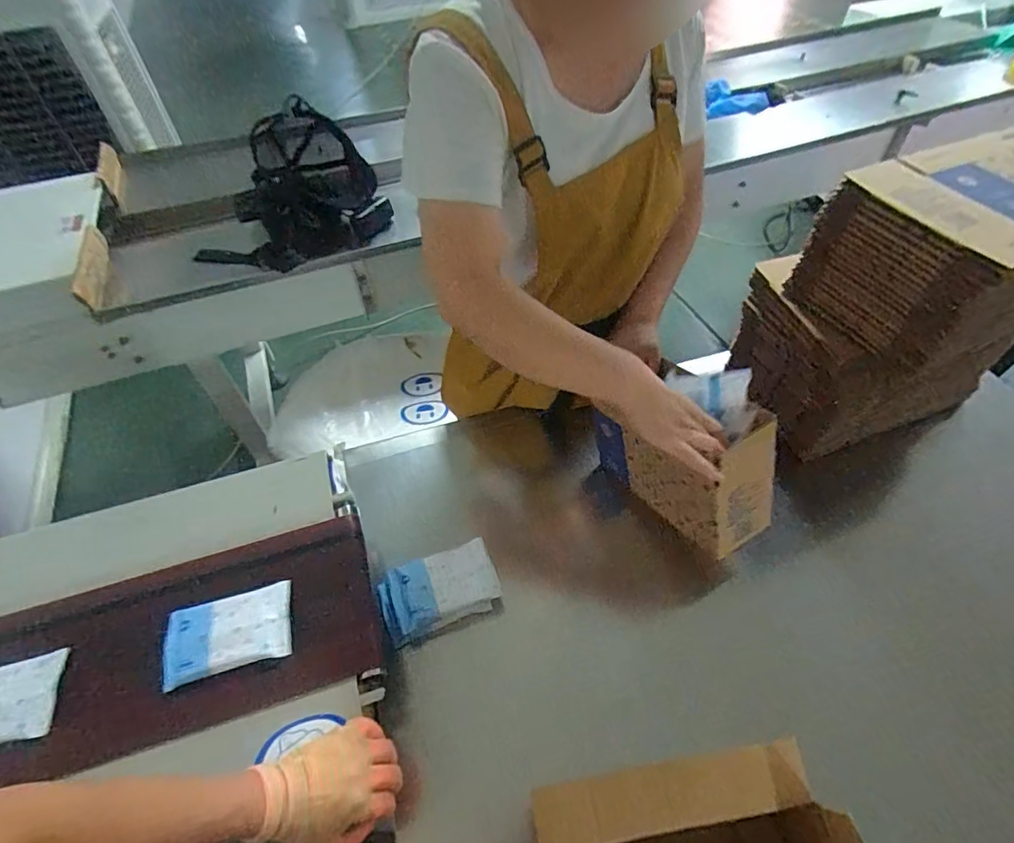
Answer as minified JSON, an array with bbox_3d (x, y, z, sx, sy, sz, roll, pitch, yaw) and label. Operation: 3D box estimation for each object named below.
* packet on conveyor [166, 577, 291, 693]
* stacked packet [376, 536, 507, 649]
[{"bbox_3d":[-0.320,0.244,0.617,0.134,0.013,0.084,-14,52,-10],"label":"packet on conveyor"},{"bbox_3d":[-0.092,0.223,0.710,0.156,0.041,0.089,-17,53,-12],"label":"stacked packet"}]

